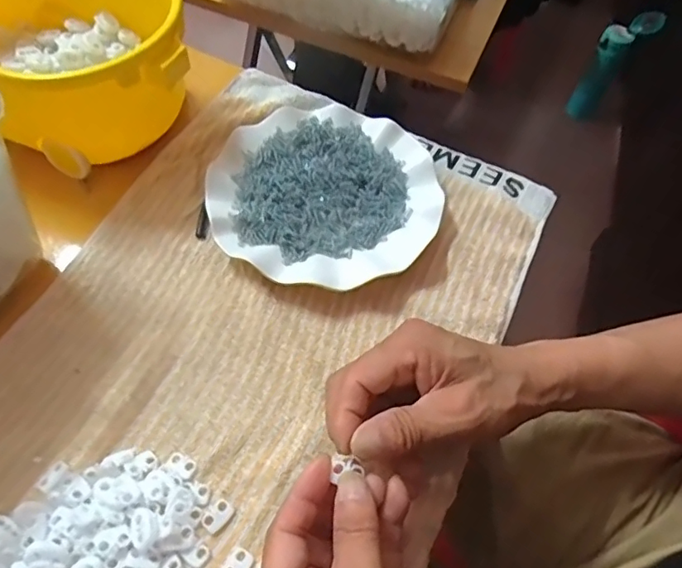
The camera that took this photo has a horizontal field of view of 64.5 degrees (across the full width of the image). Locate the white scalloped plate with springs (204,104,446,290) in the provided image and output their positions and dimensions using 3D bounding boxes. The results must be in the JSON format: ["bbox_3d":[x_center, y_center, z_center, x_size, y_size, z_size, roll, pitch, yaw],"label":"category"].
[{"bbox_3d":[-0.012,-0.073,0.441,0.178,0.023,0.179,2,58,-3],"label":"white scalloped plate with springs"}]

